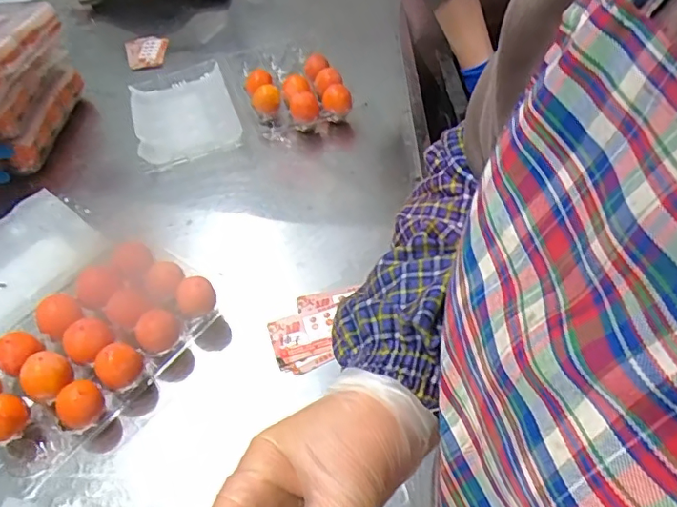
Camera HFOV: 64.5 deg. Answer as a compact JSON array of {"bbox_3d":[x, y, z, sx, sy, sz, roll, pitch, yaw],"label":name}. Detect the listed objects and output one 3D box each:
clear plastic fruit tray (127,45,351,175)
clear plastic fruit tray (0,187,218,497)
[{"bbox_3d":[-0.147,-0.223,0.780,0.292,0.071,0.234,-14,49,-8],"label":"clear plastic fruit tray"},{"bbox_3d":[-0.297,0.055,0.534,0.299,0.059,0.230,30,57,26],"label":"clear plastic fruit tray"}]

